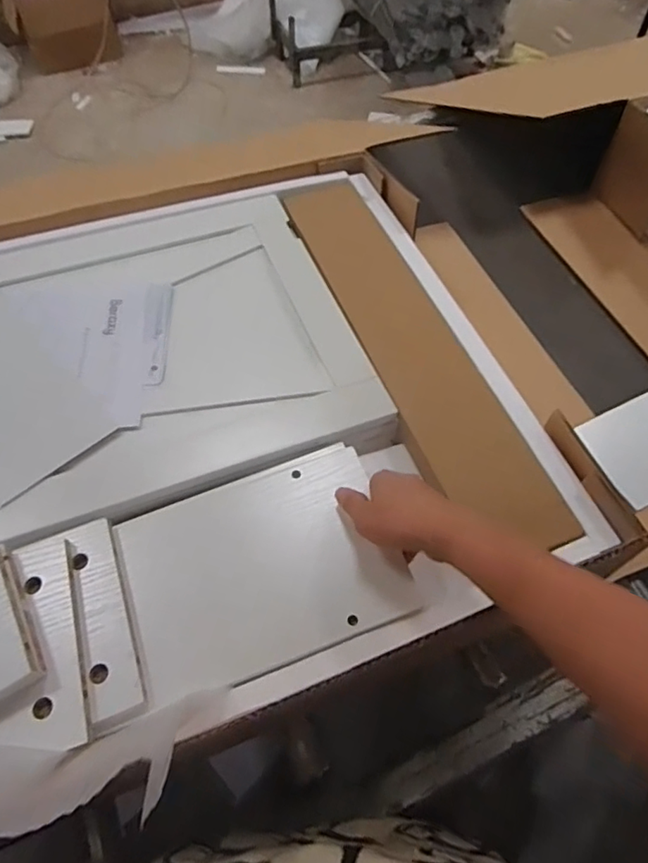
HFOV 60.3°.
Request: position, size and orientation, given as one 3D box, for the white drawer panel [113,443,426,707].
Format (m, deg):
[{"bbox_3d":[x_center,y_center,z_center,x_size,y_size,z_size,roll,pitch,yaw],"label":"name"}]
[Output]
[{"bbox_3d":[-0.055,0.116,0.487,0.226,0.019,0.171,-17,59,-12],"label":"white drawer panel"}]

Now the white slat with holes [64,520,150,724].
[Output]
[{"bbox_3d":[-0.180,0.150,0.462,0.038,0.015,0.157,-18,60,-12],"label":"white slat with holes"}]

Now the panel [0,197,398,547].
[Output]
[{"bbox_3d":[-0.296,-0.059,0.602,0.657,0.032,0.398,-17,59,-12],"label":"panel"}]

